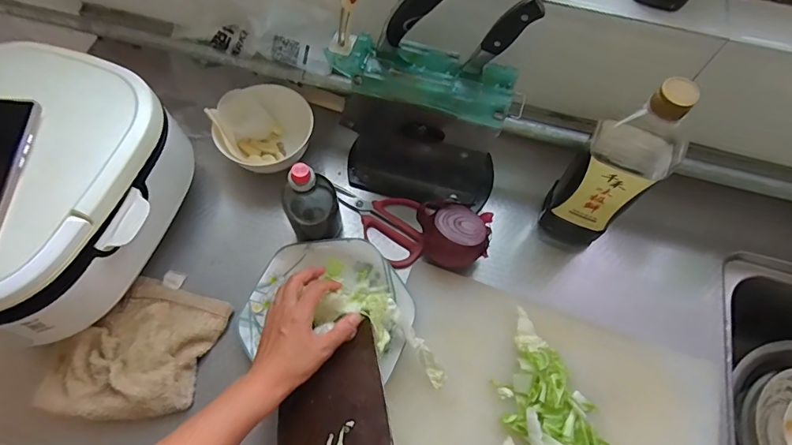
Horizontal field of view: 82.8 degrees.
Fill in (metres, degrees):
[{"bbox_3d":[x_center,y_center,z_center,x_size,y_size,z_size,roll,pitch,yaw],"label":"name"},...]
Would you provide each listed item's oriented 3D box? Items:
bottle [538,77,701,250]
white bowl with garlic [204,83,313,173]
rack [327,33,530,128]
[{"bbox_3d":[0.254,-0.064,0.528,0.087,0.277,0.082,36,71,15],"label":"bottle"},{"bbox_3d":[-0.187,-0.140,0.649,0.140,0.086,0.105,-34,70,-14],"label":"white bowl with garlic"},{"bbox_3d":[0.031,-0.154,0.508,0.214,0.058,0.061,13,67,6],"label":"rack"}]

